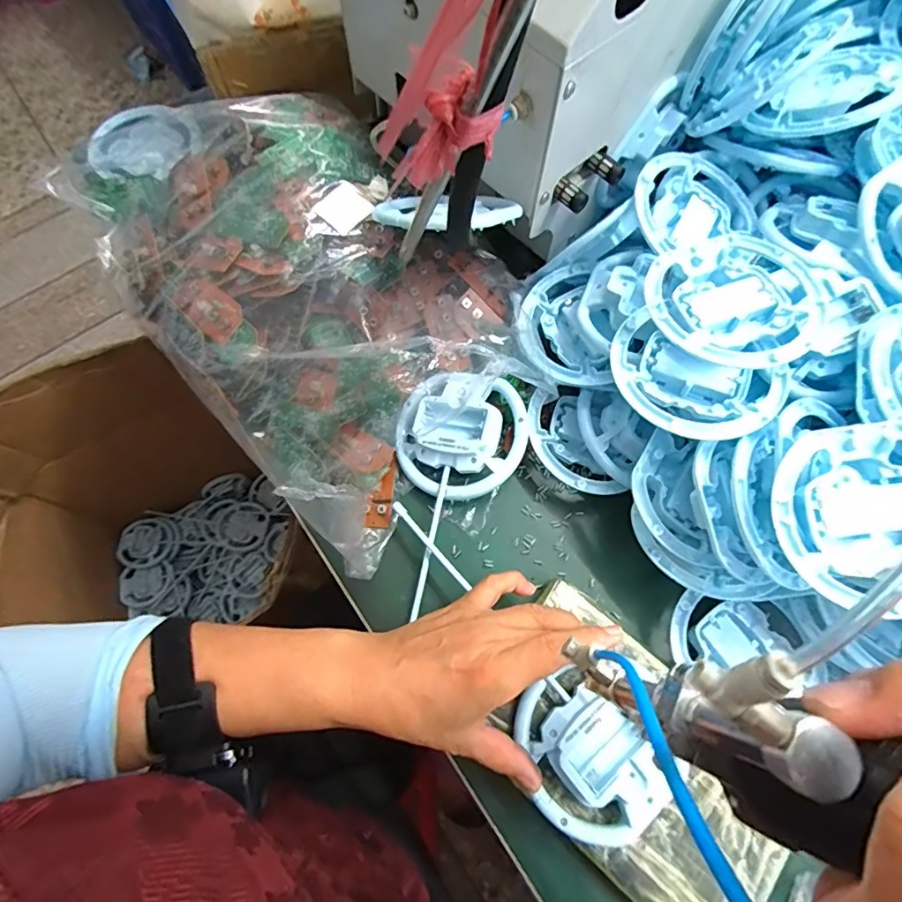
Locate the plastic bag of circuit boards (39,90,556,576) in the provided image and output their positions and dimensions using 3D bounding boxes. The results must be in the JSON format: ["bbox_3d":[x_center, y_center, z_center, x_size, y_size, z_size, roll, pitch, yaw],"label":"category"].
[{"bbox_3d":[-0.127,-0.150,0.409,0.241,0.110,0.425,-41,75,-13],"label":"plastic bag of circuit boards"}]

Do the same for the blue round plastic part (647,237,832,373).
[{"bbox_3d":[0.181,-0.095,0.327,0.105,0.023,0.099,0,70,0],"label":"blue round plastic part"}]

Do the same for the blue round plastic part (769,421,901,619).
[{"bbox_3d":[0.231,0.036,0.279,0.106,0.028,0.097,0,70,0],"label":"blue round plastic part"}]

